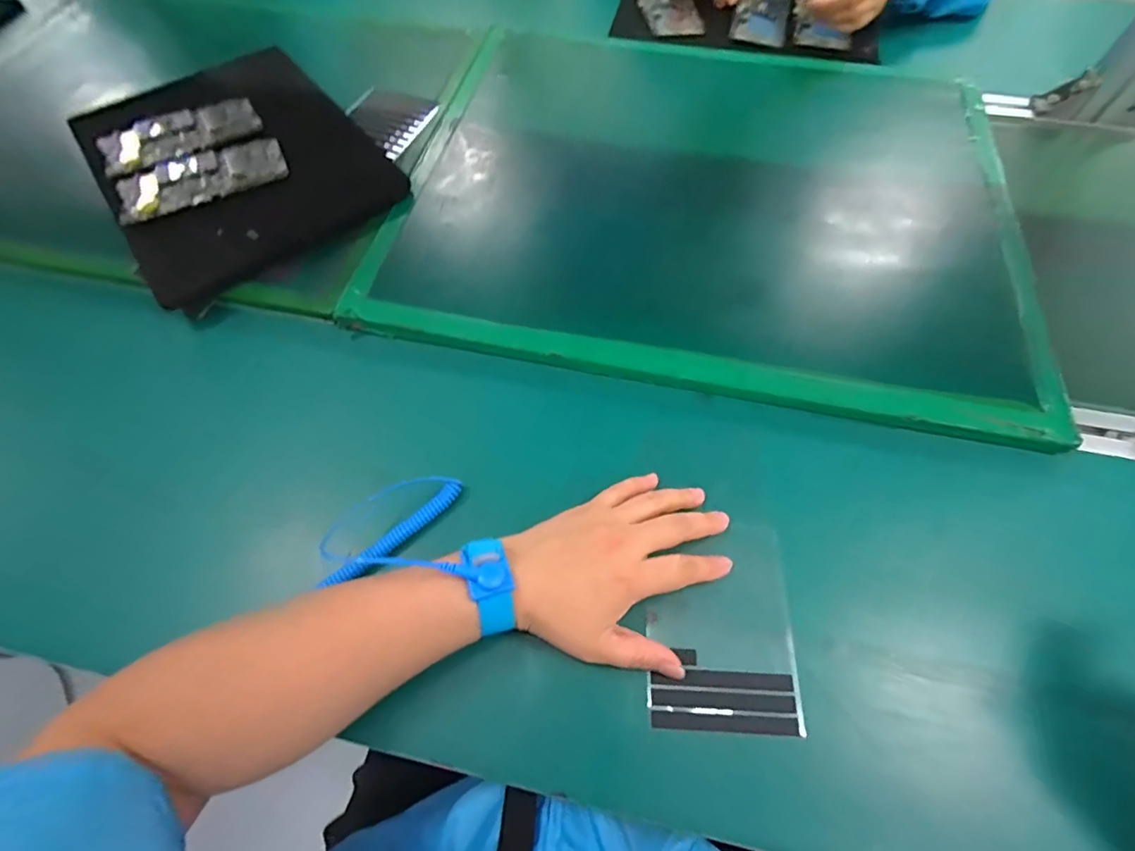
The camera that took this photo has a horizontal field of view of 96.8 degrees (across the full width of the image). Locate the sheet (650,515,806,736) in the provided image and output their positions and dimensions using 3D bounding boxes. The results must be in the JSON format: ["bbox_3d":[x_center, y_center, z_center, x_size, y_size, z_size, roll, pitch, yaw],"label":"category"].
[{"bbox_3d":[0.104,0.132,0.343,0.097,0.010,0.131,5,59,-3],"label":"sheet"}]

